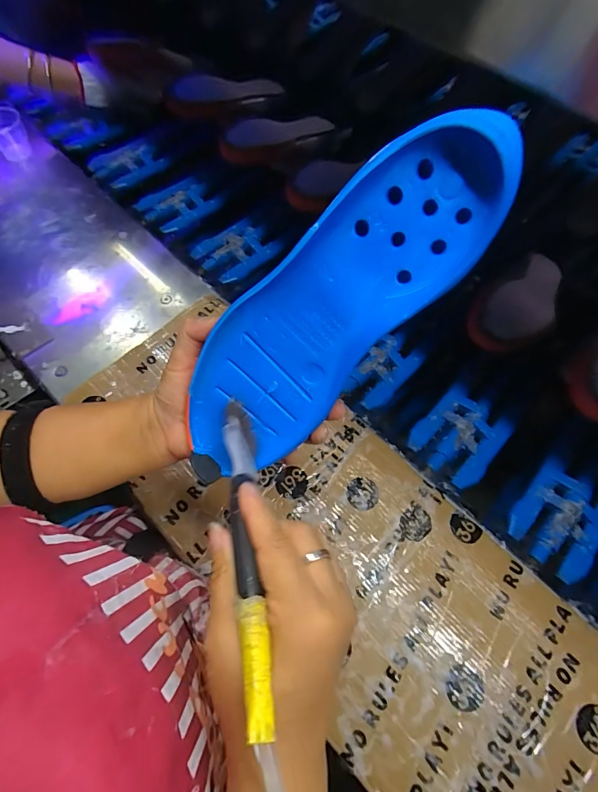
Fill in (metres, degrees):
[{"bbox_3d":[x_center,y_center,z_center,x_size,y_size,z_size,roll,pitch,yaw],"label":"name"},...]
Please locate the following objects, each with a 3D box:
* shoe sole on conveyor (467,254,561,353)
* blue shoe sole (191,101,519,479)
[{"bbox_3d":[0.283,-0.118,0.459,0.212,0.040,0.082,-38,71,-18],"label":"shoe sole on conveyor"},{"bbox_3d":[0.010,-0.048,0.235,0.088,0.246,0.040,42,26,-6],"label":"blue shoe sole"}]

